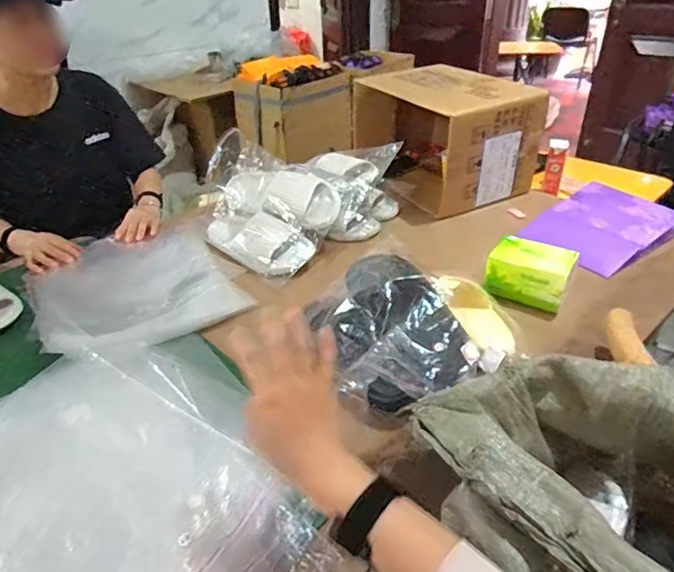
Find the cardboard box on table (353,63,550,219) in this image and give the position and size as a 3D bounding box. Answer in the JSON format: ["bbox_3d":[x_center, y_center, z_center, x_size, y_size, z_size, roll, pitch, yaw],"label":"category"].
[{"bbox_3d":[0.265,-0.375,1.223,0.320,0.253,0.372,-18,37,-22],"label":"cardboard box on table"}]

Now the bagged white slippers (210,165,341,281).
[{"bbox_3d":[-0.158,-0.161,1.053,0.221,0.130,0.309,-28,41,-33],"label":"bagged white slippers"}]

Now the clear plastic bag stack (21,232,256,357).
[{"bbox_3d":[-0.391,-0.014,0.941,0.336,0.045,0.419,-20,38,-25],"label":"clear plastic bag stack"}]

